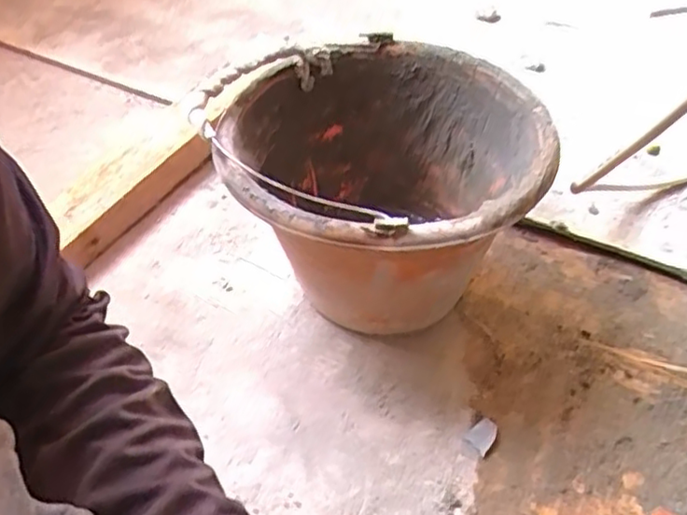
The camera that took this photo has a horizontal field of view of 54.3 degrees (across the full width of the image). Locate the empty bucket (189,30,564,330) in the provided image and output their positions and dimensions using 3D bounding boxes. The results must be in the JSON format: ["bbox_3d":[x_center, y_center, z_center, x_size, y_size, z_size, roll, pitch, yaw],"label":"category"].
[{"bbox_3d":[0.028,-0.041,0.575,0.250,0.185,0.234,1,47,-1],"label":"empty bucket"}]

